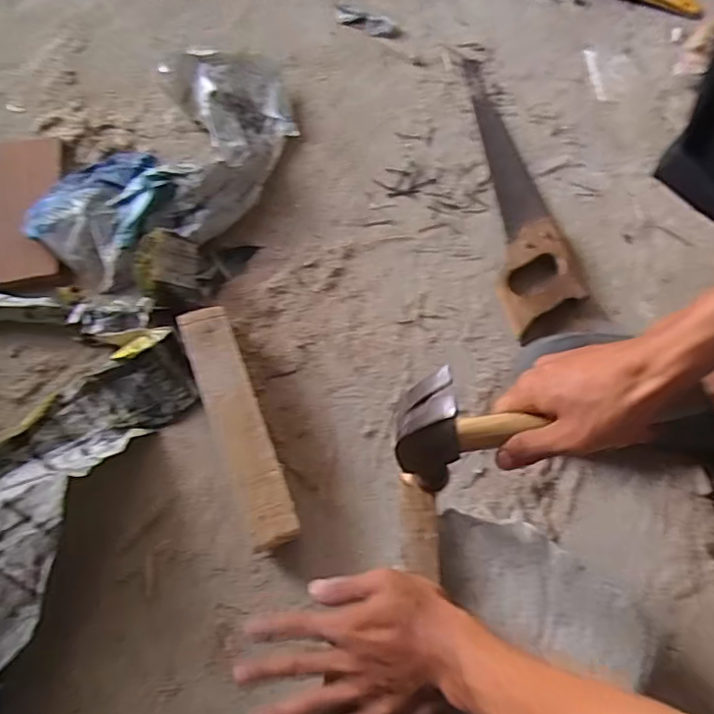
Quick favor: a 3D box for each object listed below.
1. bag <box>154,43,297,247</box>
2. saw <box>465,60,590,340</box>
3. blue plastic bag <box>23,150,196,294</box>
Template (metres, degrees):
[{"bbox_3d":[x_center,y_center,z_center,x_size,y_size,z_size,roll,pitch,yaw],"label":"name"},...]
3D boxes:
[{"bbox_3d":[-0.150,-0.269,0.714,0.149,0.059,0.278,-9,67,-7],"label":"bag"},{"bbox_3d":[0.197,-0.219,0.729,0.097,0.024,0.419,-3,67,-5],"label":"saw"},{"bbox_3d":[-0.279,-0.173,0.657,0.137,0.047,0.166,39,70,13],"label":"blue plastic bag"}]

